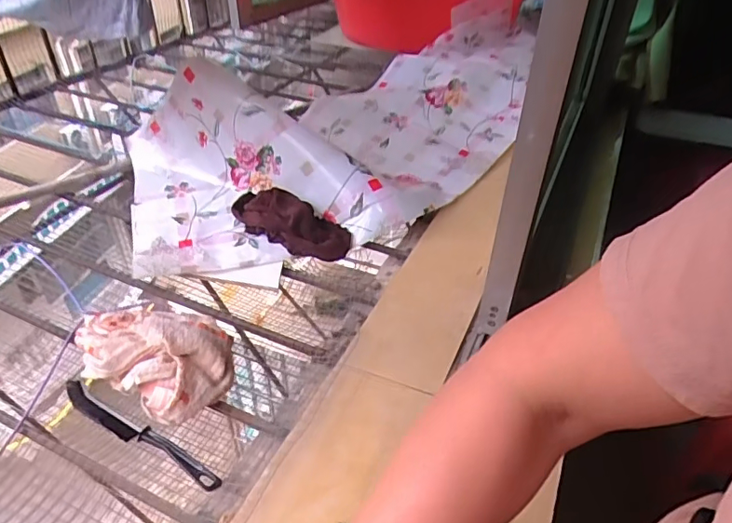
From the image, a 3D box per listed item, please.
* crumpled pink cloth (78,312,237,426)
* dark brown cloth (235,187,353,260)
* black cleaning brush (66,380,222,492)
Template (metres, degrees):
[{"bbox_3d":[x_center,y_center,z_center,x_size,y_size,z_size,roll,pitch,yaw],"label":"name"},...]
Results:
[{"bbox_3d":[-0.215,0.092,0.569,0.161,0.067,0.126,21,39,23],"label":"crumpled pink cloth"},{"bbox_3d":[-0.112,-0.058,0.755,0.187,0.049,0.077,15,37,16],"label":"dark brown cloth"},{"bbox_3d":[-0.228,0.168,0.518,0.219,0.013,0.022,21,39,23],"label":"black cleaning brush"}]

